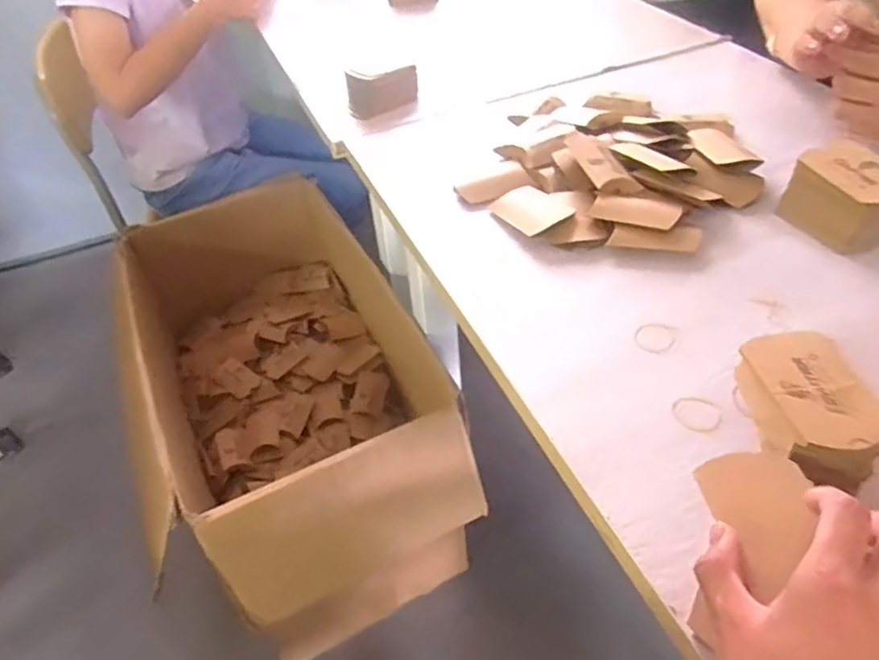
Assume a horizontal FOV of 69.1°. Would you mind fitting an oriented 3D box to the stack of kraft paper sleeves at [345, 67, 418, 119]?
[{"bbox_3d":[-0.073,-0.318,0.835,0.099,0.060,0.021,-28,49,-22],"label":"stack of kraft paper sleeves"}]

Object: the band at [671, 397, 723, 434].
[{"bbox_3d":[0.190,0.062,0.472,0.034,0.004,0.029,25,67,30],"label":"band"}]

